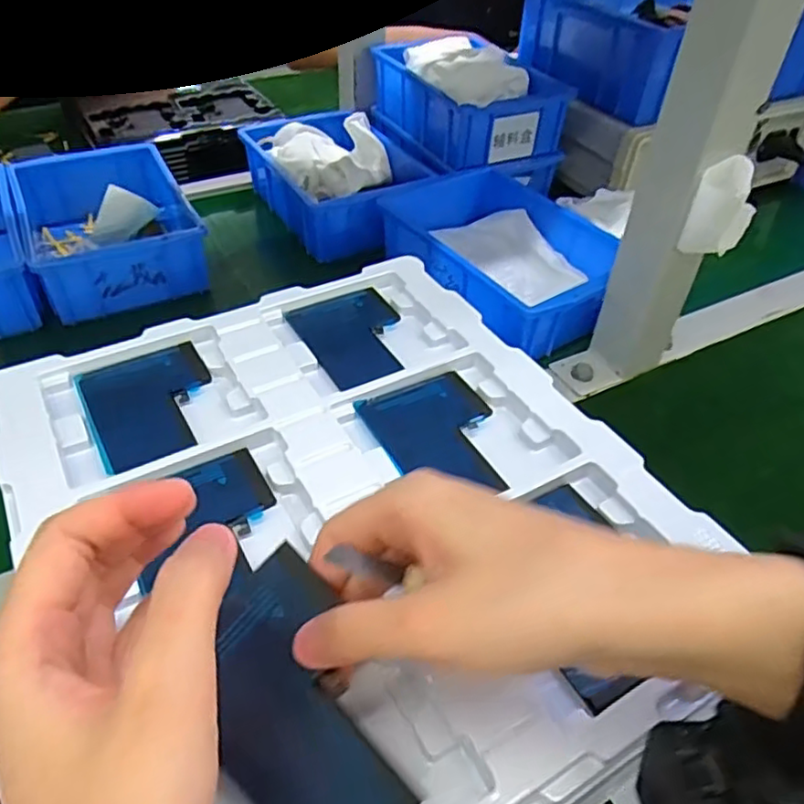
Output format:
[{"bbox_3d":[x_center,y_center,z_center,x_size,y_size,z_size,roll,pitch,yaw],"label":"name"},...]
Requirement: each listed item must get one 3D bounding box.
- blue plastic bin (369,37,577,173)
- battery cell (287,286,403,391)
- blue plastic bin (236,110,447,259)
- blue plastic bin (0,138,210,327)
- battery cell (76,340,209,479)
[{"bbox_3d":[0.072,-0.322,0.685,0.138,0.080,0.189,-17,47,-20],"label":"blue plastic bin"},{"bbox_3d":[-0.029,-0.043,0.410,0.066,0.006,0.086,-19,48,-22],"label":"battery cell"},{"bbox_3d":[-0.068,-0.236,0.663,0.140,0.059,0.232,-20,50,-23],"label":"blue plastic bin"},{"bbox_3d":[-0.270,-0.162,0.588,0.130,0.061,0.205,-19,49,-22],"label":"blue plastic bin"},{"bbox_3d":[-0.141,-0.003,0.362,0.069,0.004,0.086,-21,49,-24],"label":"battery cell"}]

